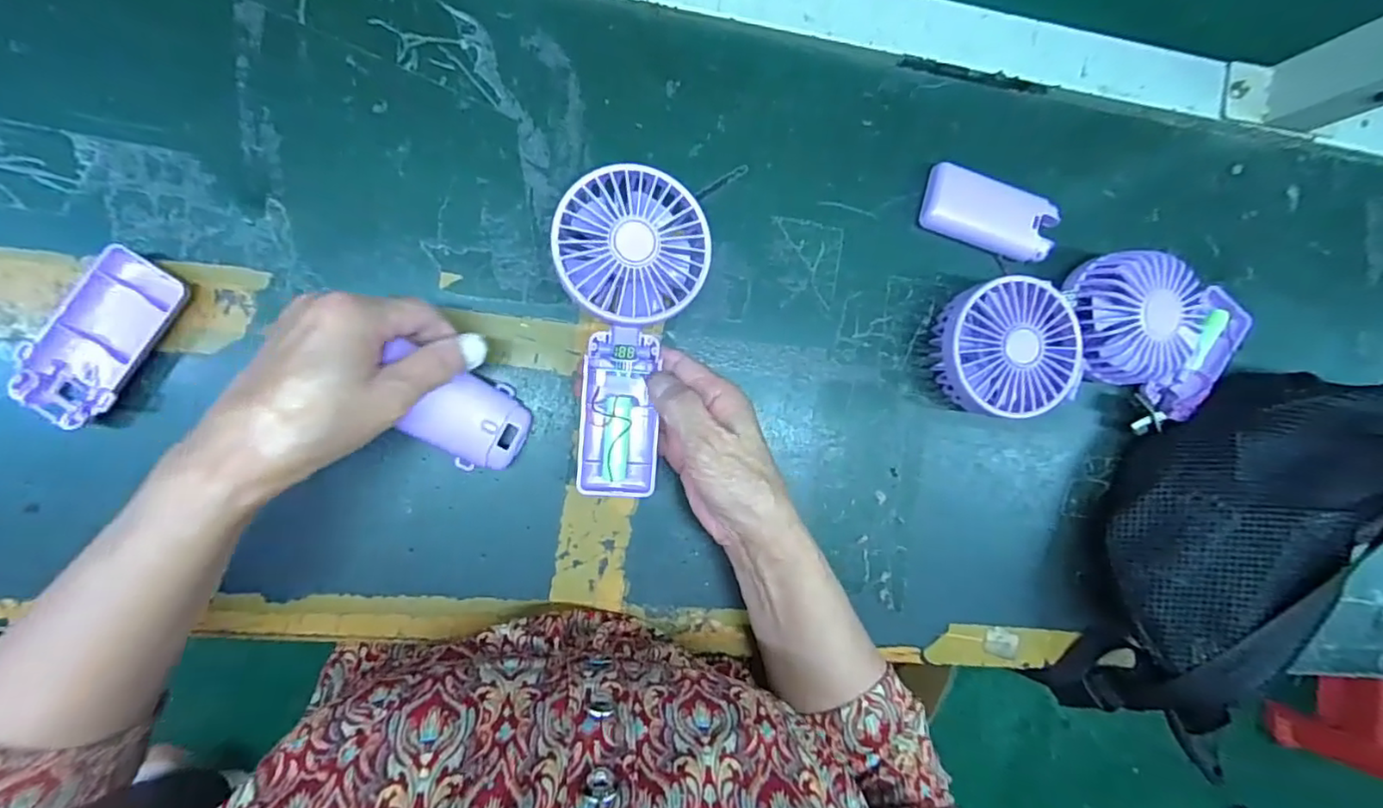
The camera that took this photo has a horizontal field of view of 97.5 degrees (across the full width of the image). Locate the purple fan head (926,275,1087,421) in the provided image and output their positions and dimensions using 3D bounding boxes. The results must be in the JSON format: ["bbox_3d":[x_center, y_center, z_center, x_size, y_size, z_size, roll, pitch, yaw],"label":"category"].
[{"bbox_3d":[0.197,-0.035,0.389,0.088,0.044,0.082,0,91,-9],"label":"purple fan head"}]

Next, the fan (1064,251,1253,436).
[{"bbox_3d":[0.314,-0.037,0.407,0.142,0.048,0.107,12,89,-9],"label":"fan"}]

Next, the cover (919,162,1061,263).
[{"bbox_3d":[0.197,-0.124,0.402,0.088,0.016,0.042,17,89,-9],"label":"cover"}]

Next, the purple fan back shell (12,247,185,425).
[{"bbox_3d":[-0.312,-0.035,0.319,0.050,0.017,0.093,31,86,-8],"label":"purple fan back shell"}]

